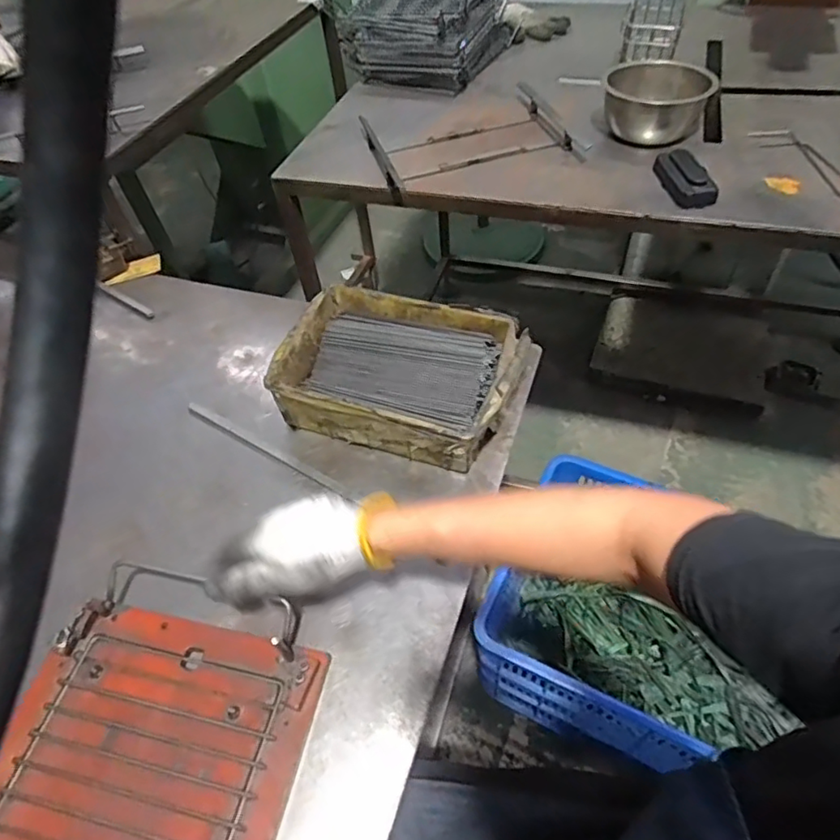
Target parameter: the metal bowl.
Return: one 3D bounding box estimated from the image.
[{"bbox_3d":[0.343,-0.457,0.834,0.143,0.091,0.143,-2,51,2],"label":"metal bowl"}]

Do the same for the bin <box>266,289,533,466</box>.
[{"bbox_3d":[-0.023,-0.049,0.656,0.255,0.080,0.180,14,53,14],"label":"bin"}]

